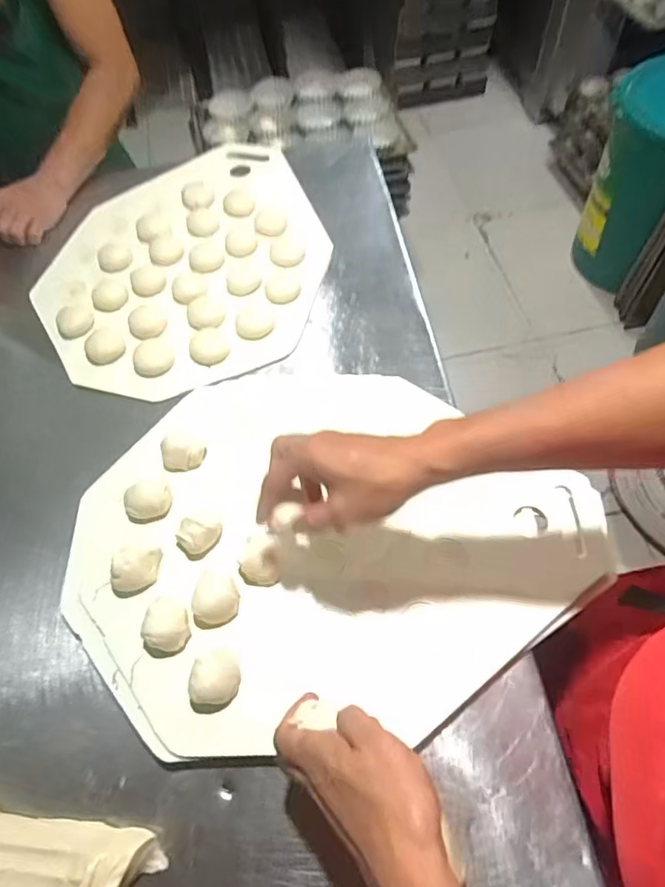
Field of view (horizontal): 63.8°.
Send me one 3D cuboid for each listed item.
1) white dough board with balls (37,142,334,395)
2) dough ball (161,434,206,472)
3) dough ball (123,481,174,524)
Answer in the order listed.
[{"bbox_3d":[-0.221,-0.276,0.784,0.408,0.031,0.461,-19,61,-7],"label":"white dough board with balls"},{"bbox_3d":[-0.168,0.011,0.602,0.052,0.023,0.045,-10,60,-2],"label":"dough ball"},{"bbox_3d":[-0.197,0.063,0.576,0.051,0.024,0.045,-10,60,-2],"label":"dough ball"}]

